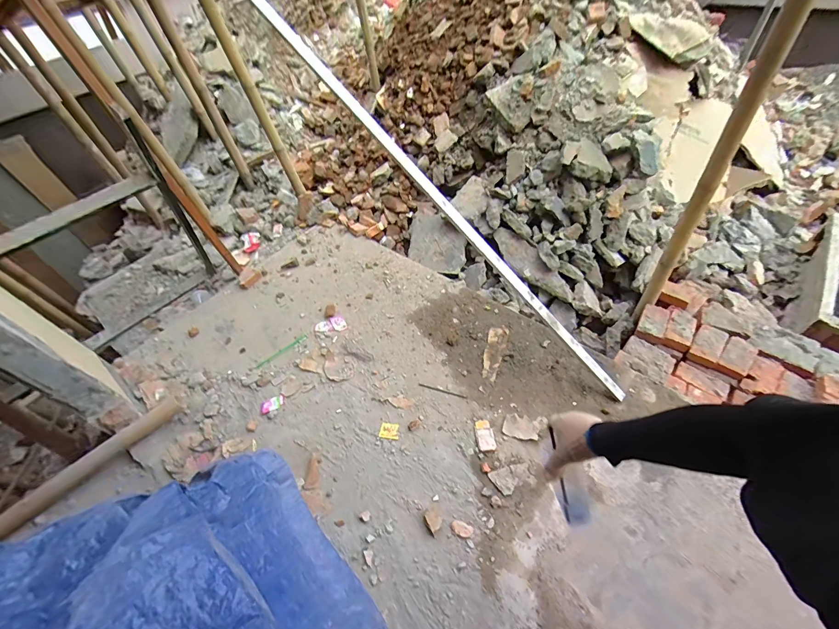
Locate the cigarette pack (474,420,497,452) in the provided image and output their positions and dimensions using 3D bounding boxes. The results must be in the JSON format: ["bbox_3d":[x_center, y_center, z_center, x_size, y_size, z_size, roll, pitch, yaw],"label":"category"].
[{"bbox_3d":[0.254,0.467,1.394,0.064,0.009,0.123,-7,53,-3],"label":"cigarette pack"}]

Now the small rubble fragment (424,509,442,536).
[{"bbox_3d":[0.048,0.692,1.204,0.055,0.035,0.063,-33,55,-19],"label":"small rubble fragment"}]

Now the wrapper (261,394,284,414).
[{"bbox_3d":[-0.628,0.382,1.543,0.103,0.011,0.060,-30,54,-17],"label":"wrapper"}]

